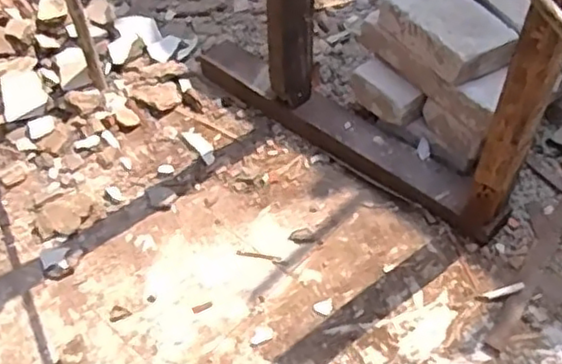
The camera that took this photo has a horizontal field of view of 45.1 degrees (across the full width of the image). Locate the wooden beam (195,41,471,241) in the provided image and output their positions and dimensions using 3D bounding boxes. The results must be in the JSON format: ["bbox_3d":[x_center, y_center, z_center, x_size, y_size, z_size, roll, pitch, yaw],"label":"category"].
[{"bbox_3d":[0.154,-0.156,1.967,1.011,0.071,0.139,32,60,26],"label":"wooden beam"}]

